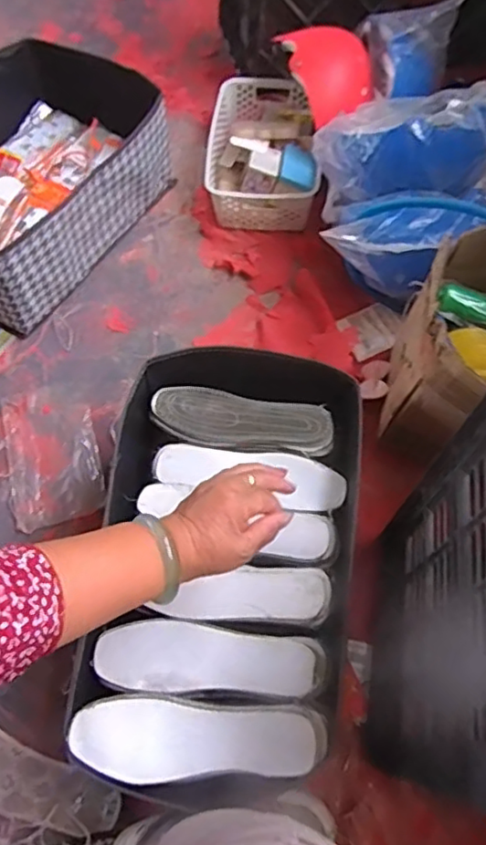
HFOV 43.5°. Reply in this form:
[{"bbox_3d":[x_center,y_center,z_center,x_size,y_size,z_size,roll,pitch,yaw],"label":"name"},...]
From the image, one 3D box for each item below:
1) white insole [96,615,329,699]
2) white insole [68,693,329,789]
[{"bbox_3d":[-0.033,0.238,0.618,0.227,0.018,0.069,2,64,1],"label":"white insole"},{"bbox_3d":[-0.041,0.303,0.574,0.231,0.018,0.073,3,64,1],"label":"white insole"}]

